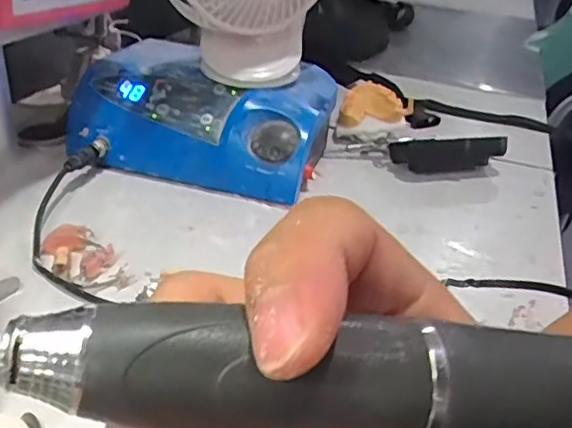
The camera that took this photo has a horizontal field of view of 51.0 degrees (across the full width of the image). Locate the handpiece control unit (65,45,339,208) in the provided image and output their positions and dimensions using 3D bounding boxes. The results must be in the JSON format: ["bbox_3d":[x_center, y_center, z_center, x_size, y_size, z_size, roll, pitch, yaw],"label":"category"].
[{"bbox_3d":[-0.077,-0.095,0.587,0.228,0.084,0.169,12,30,13],"label":"handpiece control unit"}]

